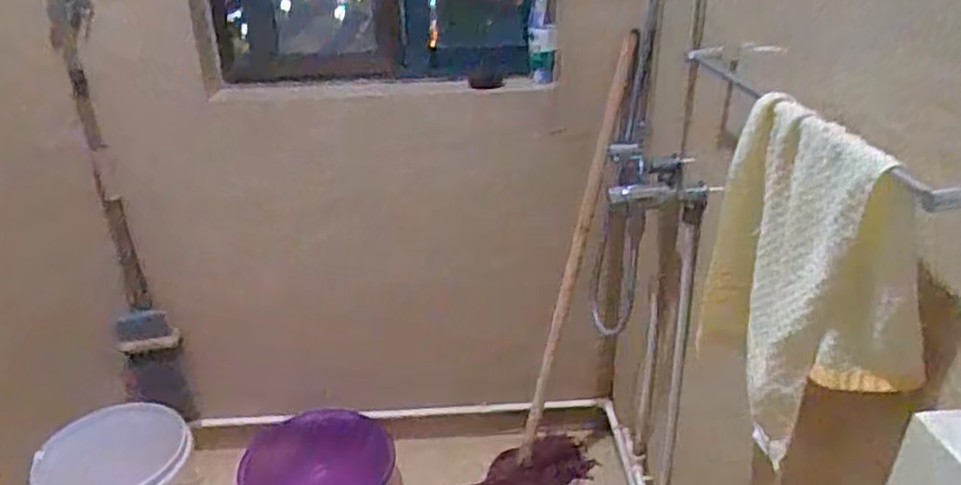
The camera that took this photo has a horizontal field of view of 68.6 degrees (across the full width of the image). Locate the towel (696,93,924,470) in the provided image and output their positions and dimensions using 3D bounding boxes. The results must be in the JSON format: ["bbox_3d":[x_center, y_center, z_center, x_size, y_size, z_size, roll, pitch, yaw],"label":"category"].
[{"bbox_3d":[0.328,0.057,0.725,0.067,0.349,0.249,-9,26,-16],"label":"towel"}]

